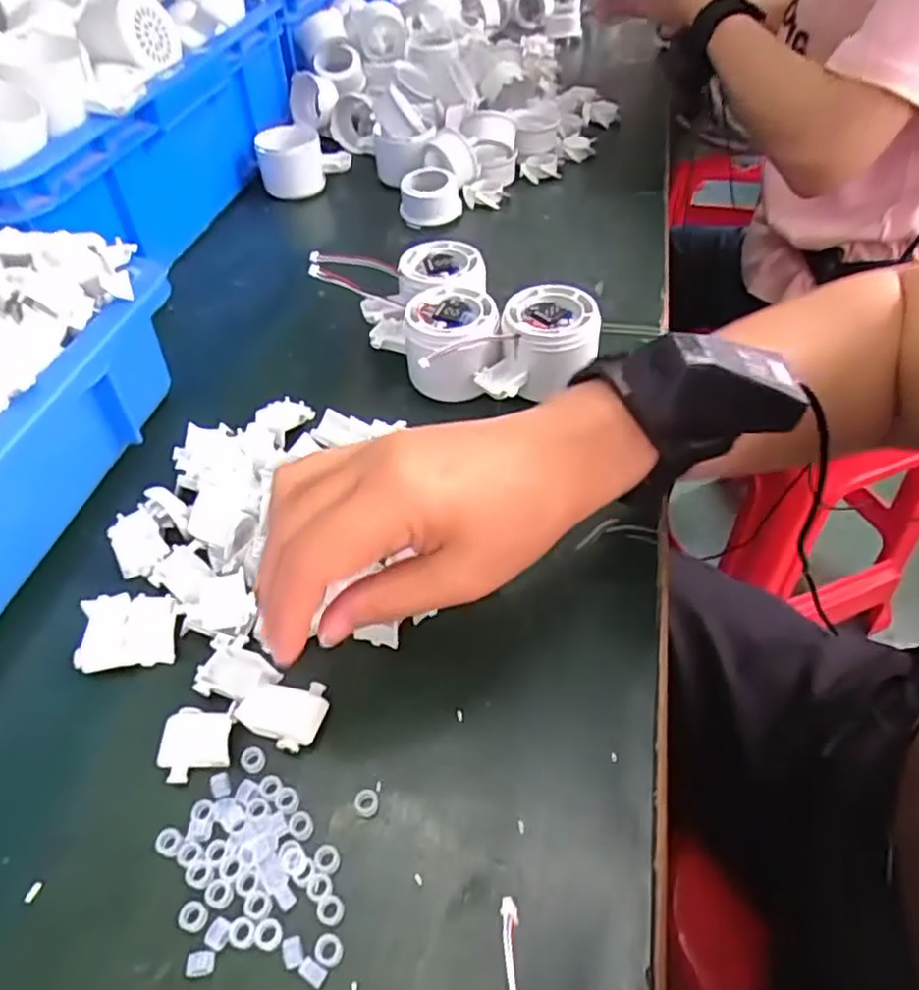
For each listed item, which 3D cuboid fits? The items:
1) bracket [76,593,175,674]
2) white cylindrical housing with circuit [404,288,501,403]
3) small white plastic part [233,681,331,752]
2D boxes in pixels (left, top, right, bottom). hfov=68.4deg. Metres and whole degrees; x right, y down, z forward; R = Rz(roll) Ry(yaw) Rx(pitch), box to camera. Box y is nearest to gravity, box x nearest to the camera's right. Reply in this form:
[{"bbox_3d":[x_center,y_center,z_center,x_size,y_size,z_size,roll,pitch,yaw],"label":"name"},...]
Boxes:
[{"bbox_3d":[-0.155,0.063,0.314,0.042,0.013,0.032,-8,48,-5],"label":"bracket"},{"bbox_3d":[-0.005,-0.092,0.420,0.056,0.049,0.062,-5,48,-2],"label":"white cylindrical housing with circuit"},{"bbox_3d":[-0.073,0.090,0.286,0.032,0.010,0.028,18,51,18],"label":"small white plastic part"}]

